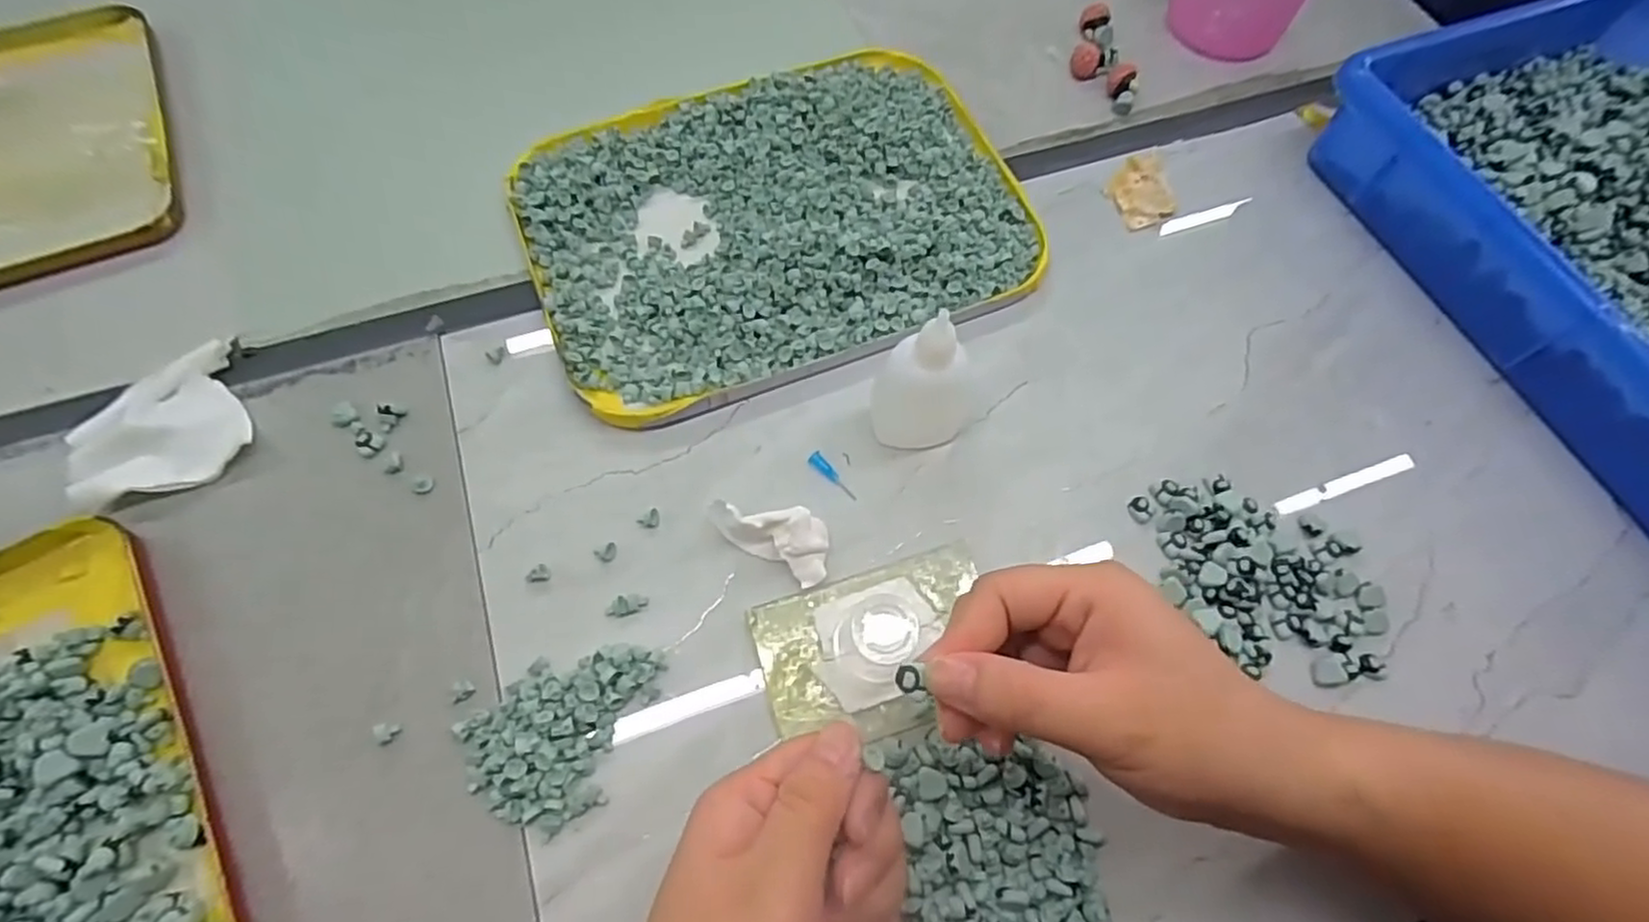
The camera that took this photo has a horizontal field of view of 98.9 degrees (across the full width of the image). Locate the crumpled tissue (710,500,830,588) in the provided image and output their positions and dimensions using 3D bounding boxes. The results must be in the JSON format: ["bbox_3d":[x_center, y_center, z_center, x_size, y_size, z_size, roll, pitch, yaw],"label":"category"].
[{"bbox_3d":[-0.023,0.030,0.325,0.061,0.022,0.029,33,69,12],"label":"crumpled tissue"}]

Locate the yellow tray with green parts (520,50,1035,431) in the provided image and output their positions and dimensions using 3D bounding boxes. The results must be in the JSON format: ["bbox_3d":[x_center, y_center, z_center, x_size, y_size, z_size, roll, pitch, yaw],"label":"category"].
[{"bbox_3d":[-0.026,-0.142,0.399,0.270,0.025,0.202,-19,68,-10],"label":"yellow tray with green parts"}]

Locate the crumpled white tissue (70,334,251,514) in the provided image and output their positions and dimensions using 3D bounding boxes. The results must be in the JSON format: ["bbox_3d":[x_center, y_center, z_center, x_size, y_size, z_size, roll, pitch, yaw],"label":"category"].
[{"bbox_3d":[-0.323,-0.018,0.338,0.075,0.017,0.070,-29,70,-14],"label":"crumpled white tissue"}]

